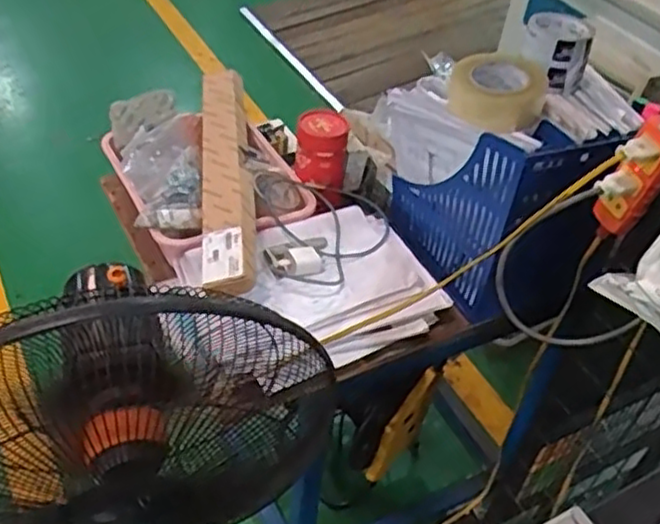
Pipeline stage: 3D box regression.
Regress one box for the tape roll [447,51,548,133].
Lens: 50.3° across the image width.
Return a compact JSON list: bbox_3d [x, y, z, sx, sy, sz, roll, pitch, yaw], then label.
[{"bbox_3d":[0.233,-0.242,0.977,0.126,0.067,0.126,16,44,10],"label":"tape roll"}]

